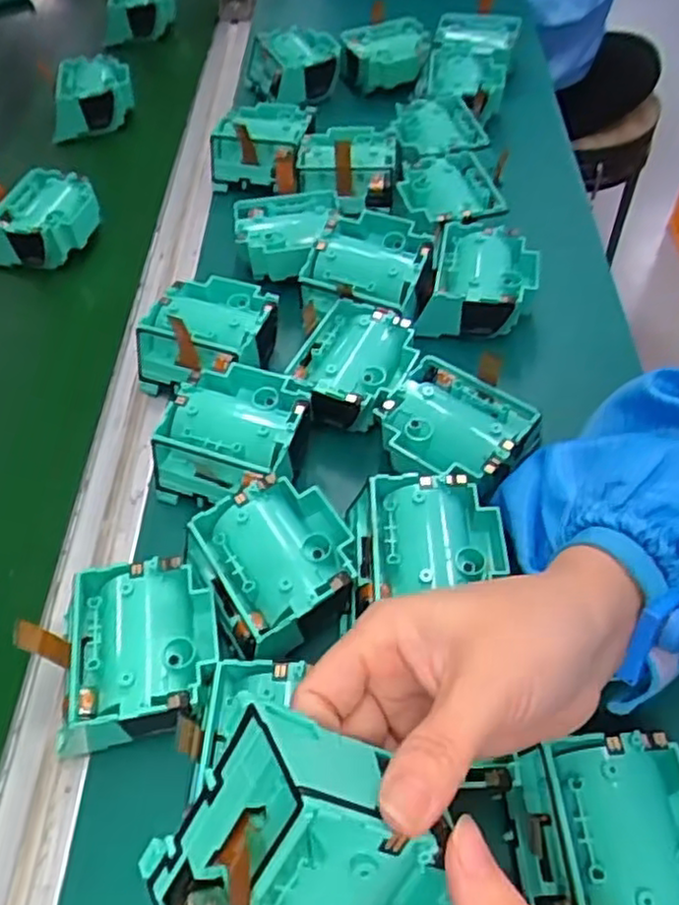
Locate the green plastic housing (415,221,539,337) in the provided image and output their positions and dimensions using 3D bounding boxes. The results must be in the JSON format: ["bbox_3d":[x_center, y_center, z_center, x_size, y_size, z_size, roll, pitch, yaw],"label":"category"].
[{"bbox_3d":[0.094,-0.112,0.463,0.064,0.032,0.082,14,55,14],"label":"green plastic housing"}]

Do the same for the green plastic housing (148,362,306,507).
[{"bbox_3d":[-0.059,-0.007,0.401,0.076,0.046,0.071,10,54,11],"label":"green plastic housing"}]

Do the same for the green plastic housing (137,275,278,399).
[{"bbox_3d":[-0.081,-0.073,0.452,0.078,0.043,0.077,12,55,13],"label":"green plastic housing"}]

